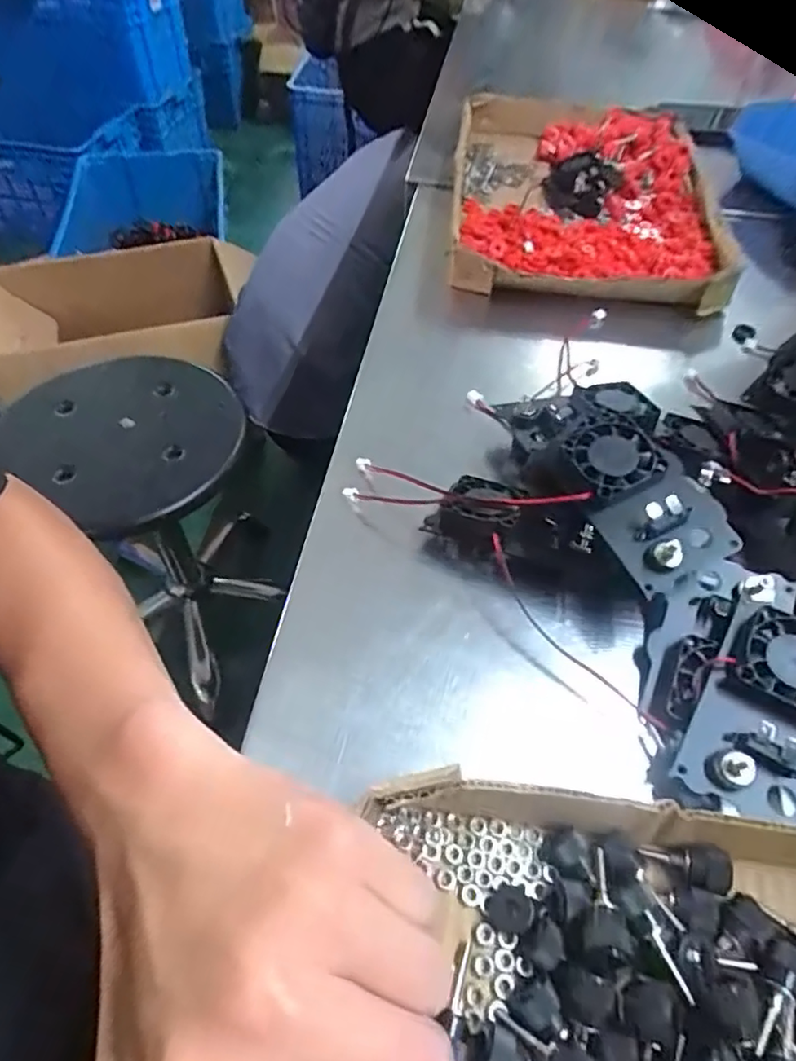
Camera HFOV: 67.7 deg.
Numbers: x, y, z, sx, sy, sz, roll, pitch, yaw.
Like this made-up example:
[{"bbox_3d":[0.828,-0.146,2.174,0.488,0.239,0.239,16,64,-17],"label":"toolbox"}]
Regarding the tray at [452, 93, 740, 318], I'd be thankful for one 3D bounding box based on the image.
[{"bbox_3d":[0.158,-0.306,0.531,0.233,0.056,0.307,10,53,5],"label":"tray"}]

